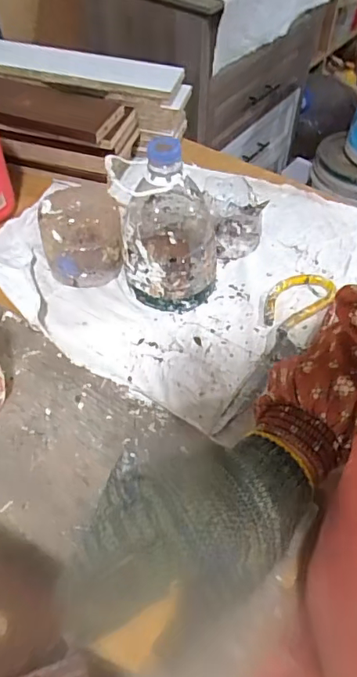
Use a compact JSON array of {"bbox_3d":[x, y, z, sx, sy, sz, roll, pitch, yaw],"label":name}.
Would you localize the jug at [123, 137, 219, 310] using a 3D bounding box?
[{"bbox_3d":[-0.007,-0.116,0.516,0.097,0.160,0.098,3,51,1],"label":"jug"}]

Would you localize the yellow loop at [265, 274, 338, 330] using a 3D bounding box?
[{"bbox_3d":[0.129,-0.044,0.557,0.097,0.012,0.054,-28,57,-22],"label":"yellow loop"}]

